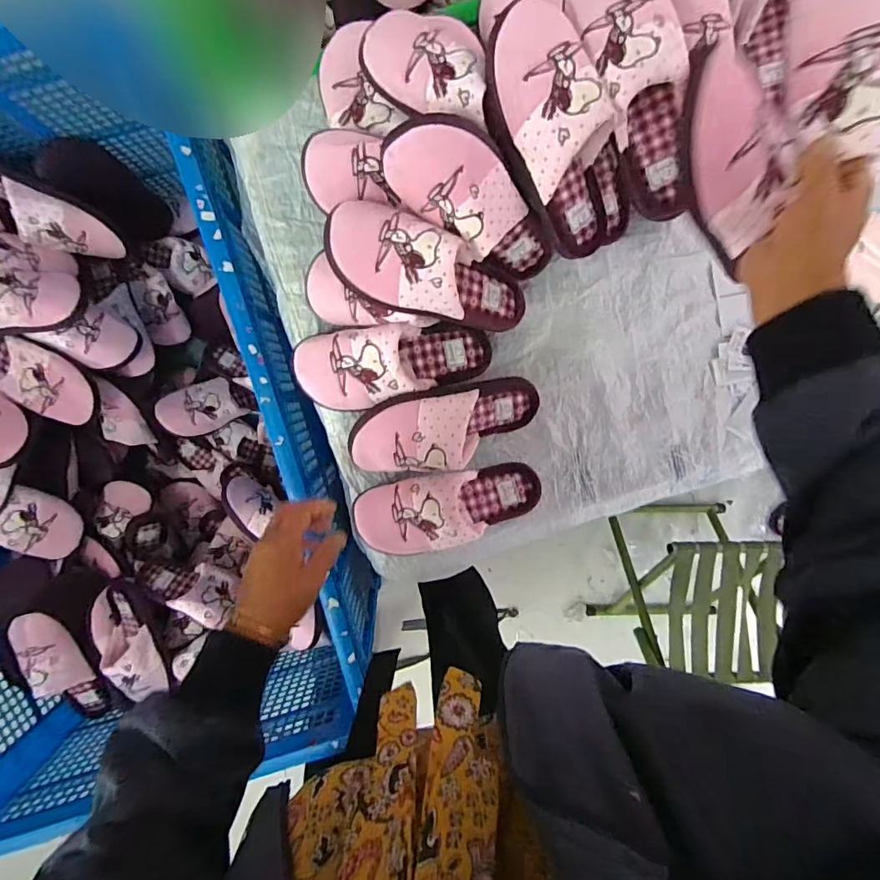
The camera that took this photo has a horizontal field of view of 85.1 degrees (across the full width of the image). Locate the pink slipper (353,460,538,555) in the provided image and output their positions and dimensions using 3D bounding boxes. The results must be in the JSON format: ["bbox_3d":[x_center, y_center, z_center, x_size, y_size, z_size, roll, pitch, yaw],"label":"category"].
[{"bbox_3d":[0.012,0.085,0.625,0.238,0.076,0.097,-19,98,-3],"label":"pink slipper"}]

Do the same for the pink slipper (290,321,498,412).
[{"bbox_3d":[-0.057,-0.092,0.600,0.248,0.061,0.097,-7,98,-5],"label":"pink slipper"}]

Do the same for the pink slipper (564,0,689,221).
[{"bbox_3d":[0.201,-0.361,0.499,0.104,0.072,0.242,-22,99,-2],"label":"pink slipper"}]

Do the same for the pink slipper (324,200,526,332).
[{"bbox_3d":[-0.004,-0.189,0.541,0.243,0.087,0.099,14,96,-29],"label":"pink slipper"}]

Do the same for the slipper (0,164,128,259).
[{"bbox_3d":[-0.651,-0.367,0.778,0.242,0.079,0.095,28,94,-31],"label":"slipper"}]

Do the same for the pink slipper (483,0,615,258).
[{"bbox_3d":[0.124,-0.312,0.501,0.112,0.069,0.244,-28,120,-2],"label":"pink slipper"}]

